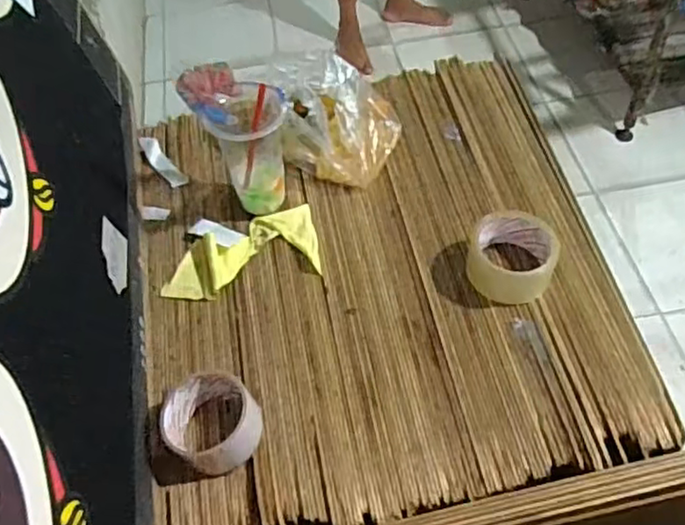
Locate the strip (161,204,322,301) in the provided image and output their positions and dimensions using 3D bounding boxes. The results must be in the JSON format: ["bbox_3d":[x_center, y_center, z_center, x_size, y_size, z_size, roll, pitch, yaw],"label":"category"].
[{"bbox_3d":[-0.117,-0.013,0.754,0.182,0.023,0.094,-16,55,-6],"label":"strip"}]

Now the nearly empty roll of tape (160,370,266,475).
[{"bbox_3d":[-0.120,0.149,0.618,0.093,0.048,0.089,-3,55,4],"label":"nearly empty roll of tape"}]

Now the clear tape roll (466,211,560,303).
[{"bbox_3d":[0.186,-0.010,0.712,0.092,0.058,0.091,-3,55,4],"label":"clear tape roll"}]

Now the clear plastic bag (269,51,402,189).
[{"bbox_3d":[-0.005,-0.187,0.820,0.146,0.100,0.148,-11,55,-2],"label":"clear plastic bag"}]

